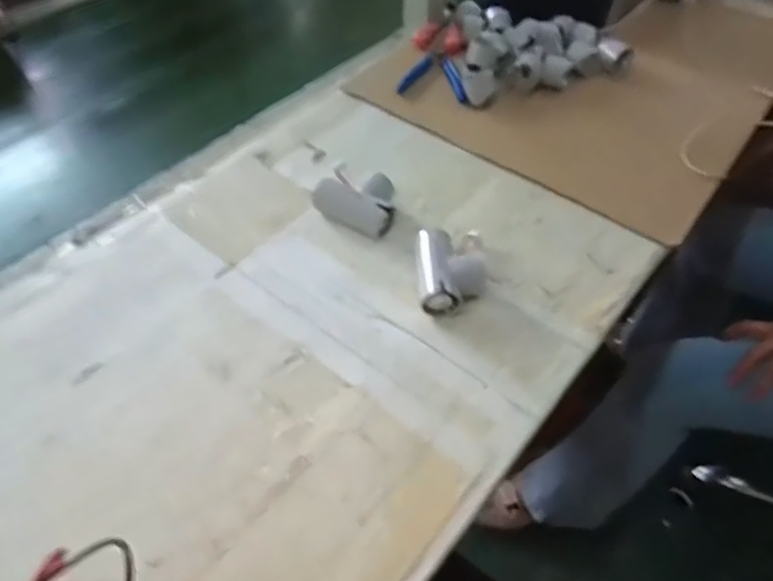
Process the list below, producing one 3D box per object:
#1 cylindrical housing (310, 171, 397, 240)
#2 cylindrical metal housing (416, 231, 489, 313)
[{"bbox_3d":[-0.026,-0.086,0.577,0.079,0.031,0.054,28,56,19],"label":"cylindrical housing"},{"bbox_3d":[0.058,-0.017,0.524,0.060,0.031,0.077,-1,51,-3],"label":"cylindrical metal housing"}]

